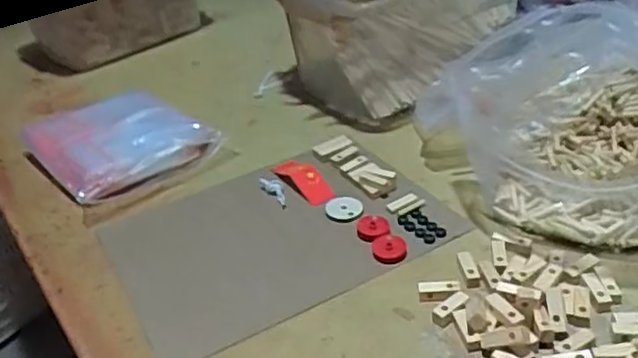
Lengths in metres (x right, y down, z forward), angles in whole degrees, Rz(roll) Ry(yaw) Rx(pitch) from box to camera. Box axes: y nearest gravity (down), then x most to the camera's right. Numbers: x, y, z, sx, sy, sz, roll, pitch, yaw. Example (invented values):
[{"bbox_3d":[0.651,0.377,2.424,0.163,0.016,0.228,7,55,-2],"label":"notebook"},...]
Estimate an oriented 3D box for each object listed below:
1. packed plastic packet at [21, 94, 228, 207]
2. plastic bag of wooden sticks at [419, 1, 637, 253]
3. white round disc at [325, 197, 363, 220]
[{"bbox_3d":[-0.213,-0.041,0.692,0.168,0.035,0.212,-26,38,-29],"label":"packed plastic packet"},{"bbox_3d":[0.235,-0.062,0.561,0.249,0.134,0.202,-6,32,0],"label":"plastic bag of wooden sticks"},{"bbox_3d":[0.023,0.026,0.574,0.032,0.009,0.031,0,33,9],"label":"white round disc"}]

